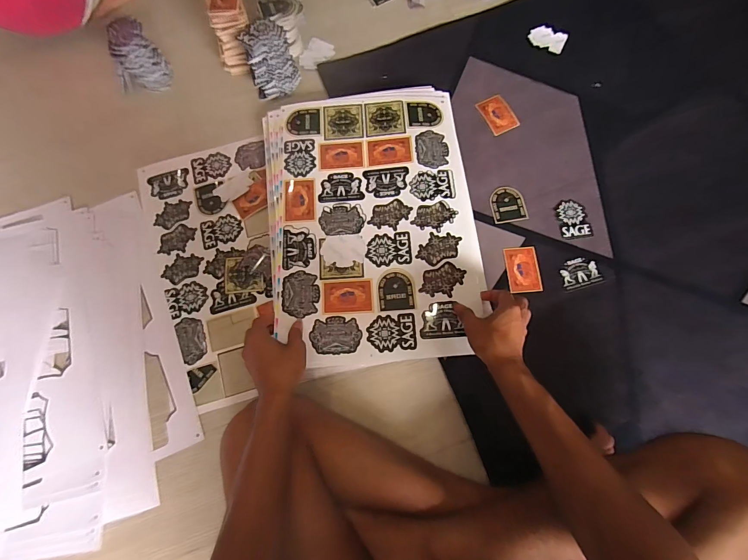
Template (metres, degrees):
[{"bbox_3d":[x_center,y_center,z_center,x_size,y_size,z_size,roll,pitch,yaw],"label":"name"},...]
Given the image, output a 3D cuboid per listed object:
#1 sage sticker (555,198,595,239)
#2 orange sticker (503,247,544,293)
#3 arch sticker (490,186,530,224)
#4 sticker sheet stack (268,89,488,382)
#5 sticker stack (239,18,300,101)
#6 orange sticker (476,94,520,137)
[{"bbox_3d":[0.360,-0.110,0.605,0.054,0.007,0.071,-6,77,10],"label":"sage sticker"},{"bbox_3d":[0.261,-0.018,0.586,0.057,0.005,0.080,-3,76,0],"label":"orange sticker"},{"bbox_3d":[0.246,-0.139,0.617,0.062,0.004,0.067,-9,79,2],"label":"arch sticker"},{"bbox_3d":[-0.004,-0.111,0.573,0.347,0.025,0.483,-9,76,-1],"label":"sticker sheet stack"},{"bbox_3d":[-0.199,-0.427,0.650,0.086,0.099,0.084,-14,77,-2],"label":"sticker stack"},{"bbox_3d":[0.244,-0.325,0.662,0.058,0.004,0.080,-26,77,-5],"label":"orange sticker"}]

